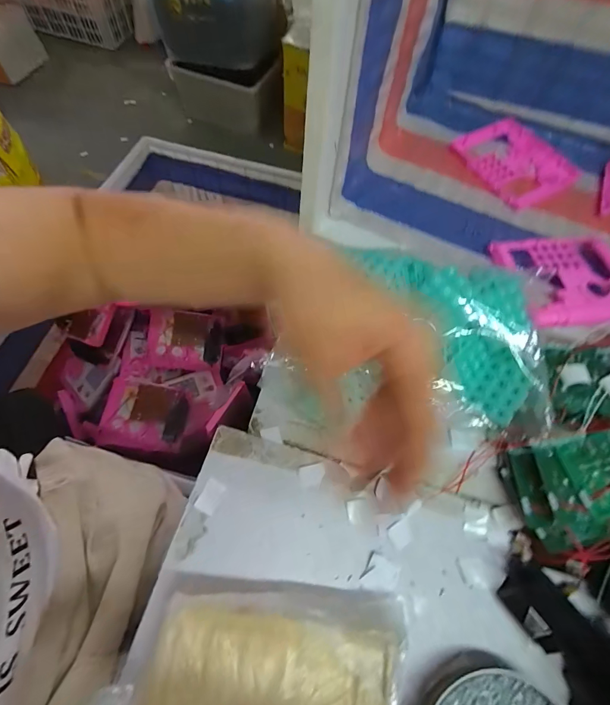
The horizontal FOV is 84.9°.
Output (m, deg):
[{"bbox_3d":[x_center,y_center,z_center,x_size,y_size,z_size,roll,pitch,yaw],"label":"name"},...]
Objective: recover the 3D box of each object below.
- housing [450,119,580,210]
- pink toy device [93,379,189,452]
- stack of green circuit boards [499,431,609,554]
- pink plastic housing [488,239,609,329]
[{"bbox_3d":[0.334,-0.310,0.535,0.145,0.015,0.163,-29,69,-16],"label":"housing"},{"bbox_3d":[-0.341,0.135,0.714,0.163,0.030,0.139,7,80,-12],"label":"pink toy device"},{"bbox_3d":[0.257,0.128,0.315,0.118,0.048,0.085,-6,65,-6],"label":"stack of green circuit boards"},{"bbox_3d":[0.334,-0.089,0.425,0.155,0.030,0.133,-5,65,-6],"label":"pink plastic housing"}]

